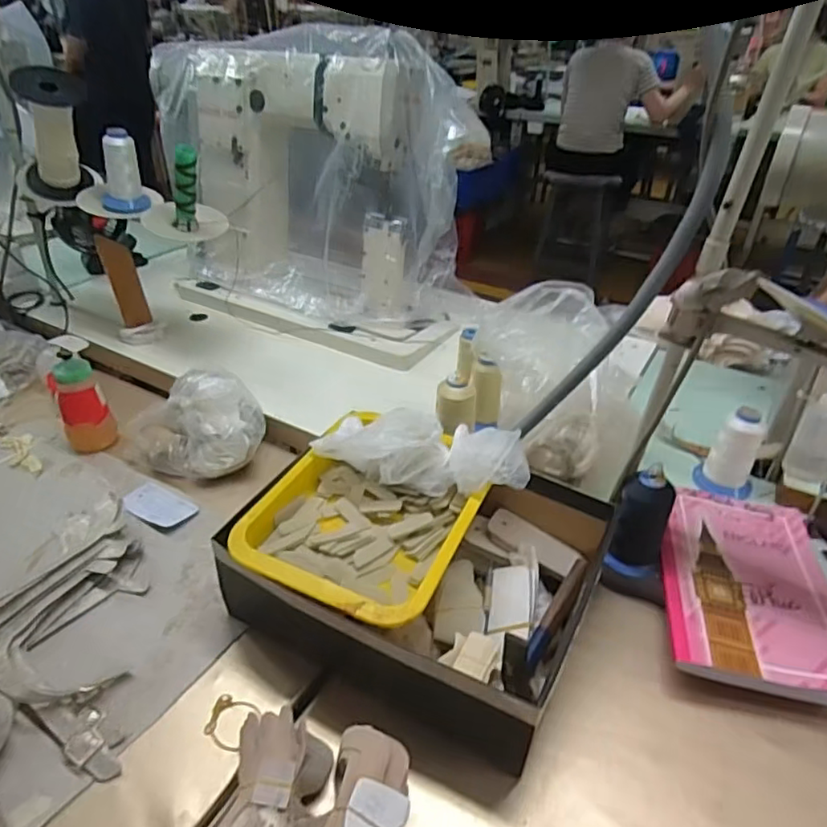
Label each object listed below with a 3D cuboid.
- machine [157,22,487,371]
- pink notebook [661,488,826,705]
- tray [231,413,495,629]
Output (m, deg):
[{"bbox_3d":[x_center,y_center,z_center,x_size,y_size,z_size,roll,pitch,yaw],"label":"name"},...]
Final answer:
[{"bbox_3d":[-0.192,-0.430,1.099,0.627,0.421,0.380,19,39,24],"label":"machine"},{"bbox_3d":[0.356,0.174,0.628,0.177,0.017,0.254,10,35,10],"label":"pink notebook"},{"bbox_3d":[-0.043,0.103,0.609,0.200,0.044,0.239,16,38,20],"label":"tray"}]

